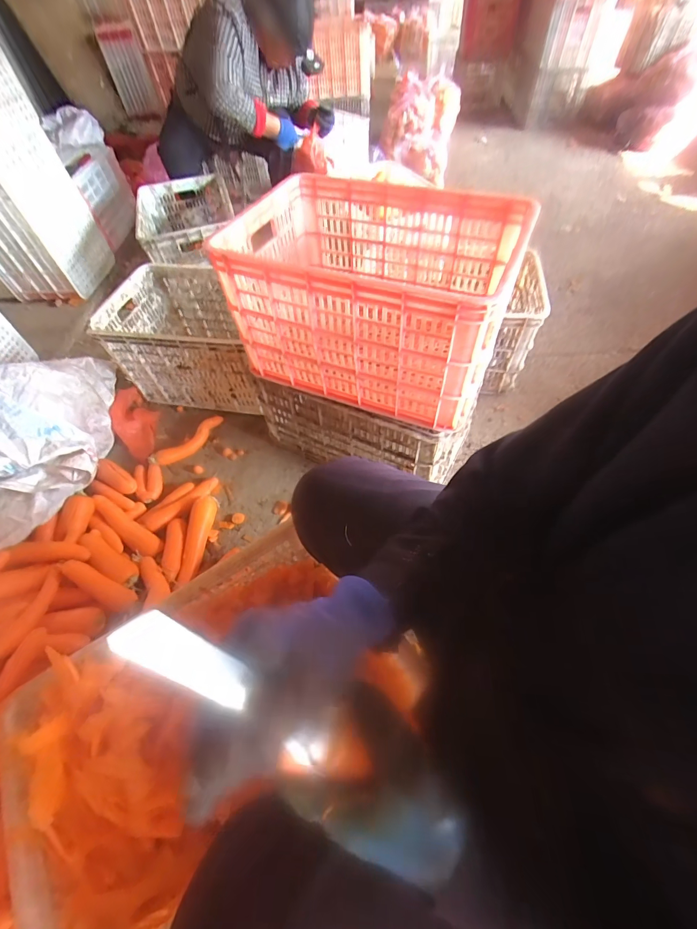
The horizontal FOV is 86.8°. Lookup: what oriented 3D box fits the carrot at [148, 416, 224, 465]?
[{"bbox_3d":[-0.475,-0.069,1.107,0.062,0.044,0.243,37,66,25],"label":"carrot"}]

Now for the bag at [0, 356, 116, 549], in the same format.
[{"bbox_3d":[-0.825,-0.066,0.951,0.334,0.280,0.579,-22,57,-11],"label":"bag"}]

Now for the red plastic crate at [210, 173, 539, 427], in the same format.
[{"bbox_3d":[0.050,-0.368,0.775,0.547,0.266,0.410,23,61,18],"label":"red plastic crate"}]

